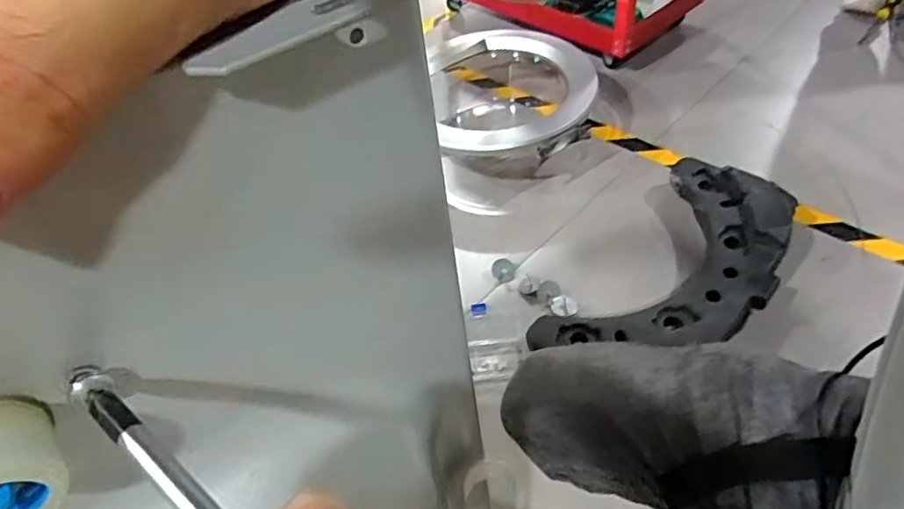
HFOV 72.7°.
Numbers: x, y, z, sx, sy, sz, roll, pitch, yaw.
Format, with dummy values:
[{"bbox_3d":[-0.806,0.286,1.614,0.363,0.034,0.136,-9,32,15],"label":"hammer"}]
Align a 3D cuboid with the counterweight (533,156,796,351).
[{"bbox_3d":[0.377,0.024,1.021,0.275,0.080,0.497,31,57,28],"label":"counterweight"}]

